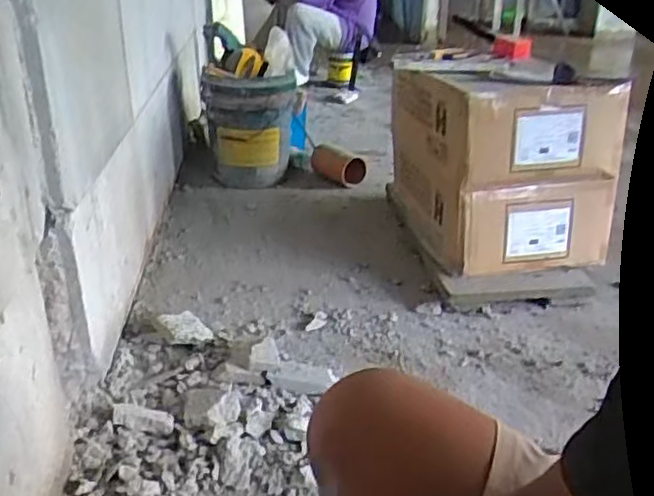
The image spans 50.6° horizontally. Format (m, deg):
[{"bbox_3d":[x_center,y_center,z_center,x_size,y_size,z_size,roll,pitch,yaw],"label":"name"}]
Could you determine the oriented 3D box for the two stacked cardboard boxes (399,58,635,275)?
[{"bbox_3d":[0.413,-0.225,1.698,0.383,0.403,0.463,-7,26,-17],"label":"two stacked cardboard boxes"}]

